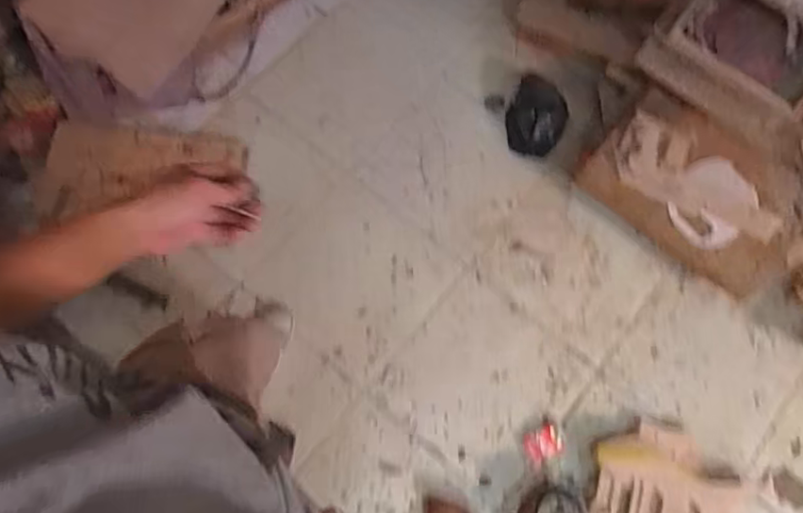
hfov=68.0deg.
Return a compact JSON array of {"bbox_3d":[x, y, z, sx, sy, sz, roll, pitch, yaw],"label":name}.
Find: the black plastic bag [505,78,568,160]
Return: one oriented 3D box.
[{"bbox_3d":[0.358,-0.361,1.588,0.149,0.117,0.172,23,72,6],"label":"black plastic bag"}]

